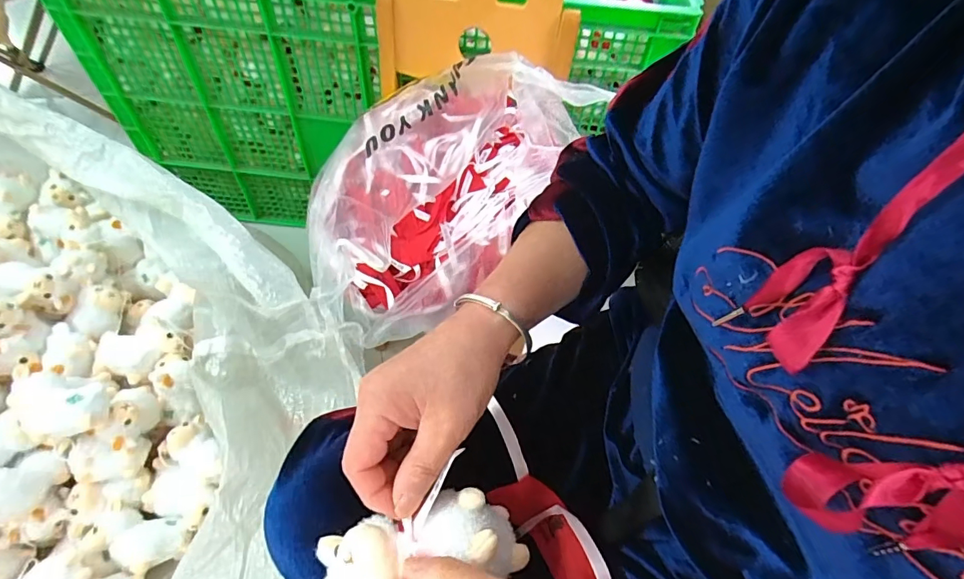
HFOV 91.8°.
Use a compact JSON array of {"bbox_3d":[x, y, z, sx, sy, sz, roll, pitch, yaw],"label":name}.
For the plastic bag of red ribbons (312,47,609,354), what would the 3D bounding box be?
[{"bbox_3d":[-0.082,-0.136,0.633,0.332,0.136,0.408,38,87,22],"label":"plastic bag of red ribbons"}]

